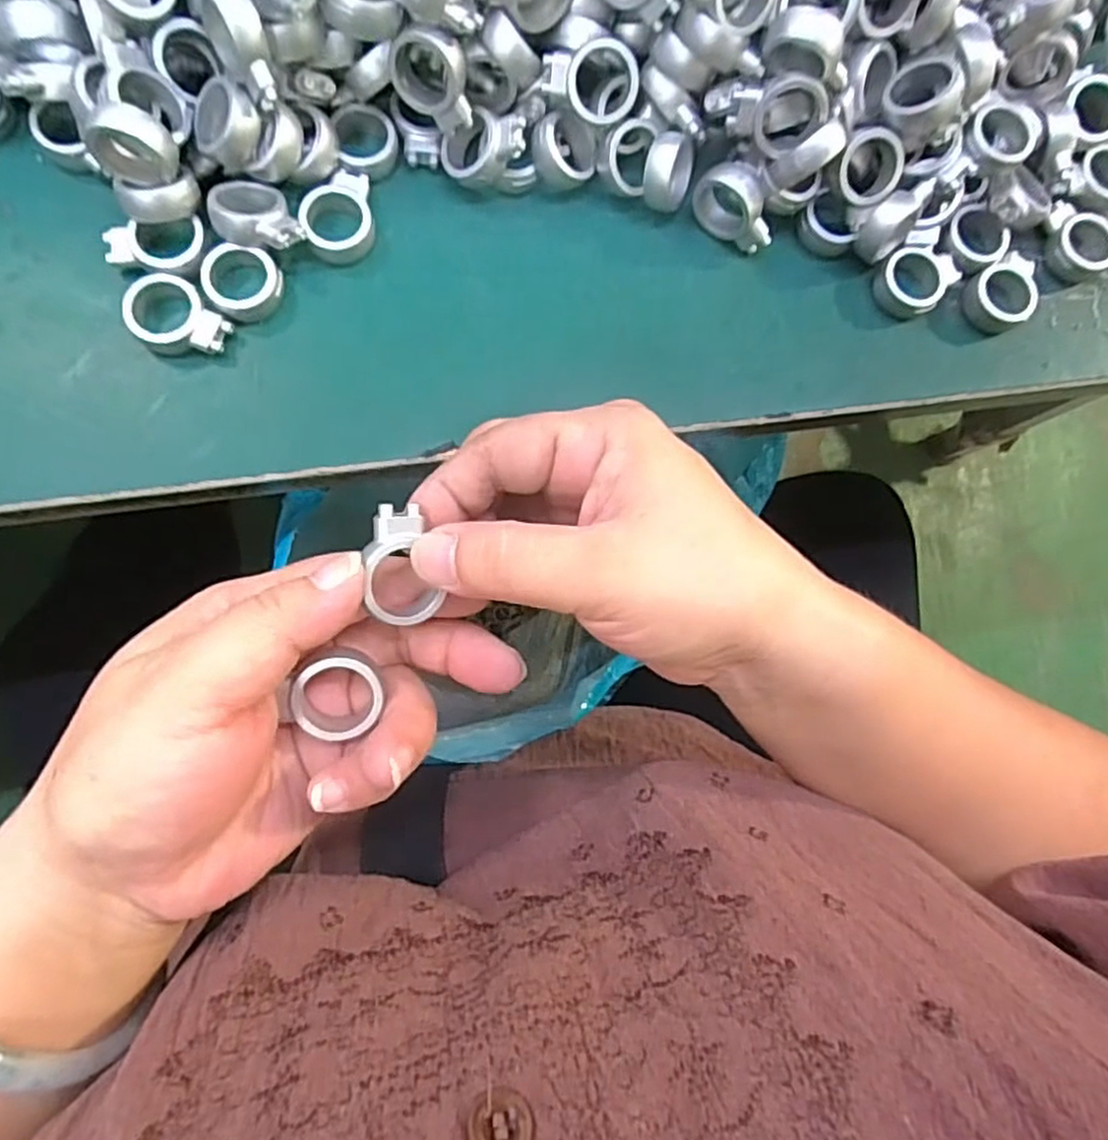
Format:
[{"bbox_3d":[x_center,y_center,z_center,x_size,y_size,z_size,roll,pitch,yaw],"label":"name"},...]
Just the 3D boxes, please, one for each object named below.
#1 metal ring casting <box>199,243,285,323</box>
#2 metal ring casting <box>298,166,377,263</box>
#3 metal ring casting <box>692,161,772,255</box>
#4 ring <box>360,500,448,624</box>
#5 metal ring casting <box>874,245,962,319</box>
[{"bbox_3d":[-0.111,-0.102,0.253,0.026,0.010,0.025,1,83,-6],"label":"metal ring casting"},{"bbox_3d":[-0.079,-0.131,0.260,0.024,0.011,0.033,5,82,-6],"label":"metal ring casting"},{"bbox_3d":[0.070,-0.139,0.271,0.034,0.026,0.015,37,80,-1],"label":"metal ring casting"},{"bbox_3d":[-0.043,-0.002,0.198,0.020,0.004,0.032,-13,93,-29],"label":"ring"},{"bbox_3d":[0.144,-0.117,0.282,0.026,0.008,0.030,43,80,0],"label":"metal ring casting"}]

